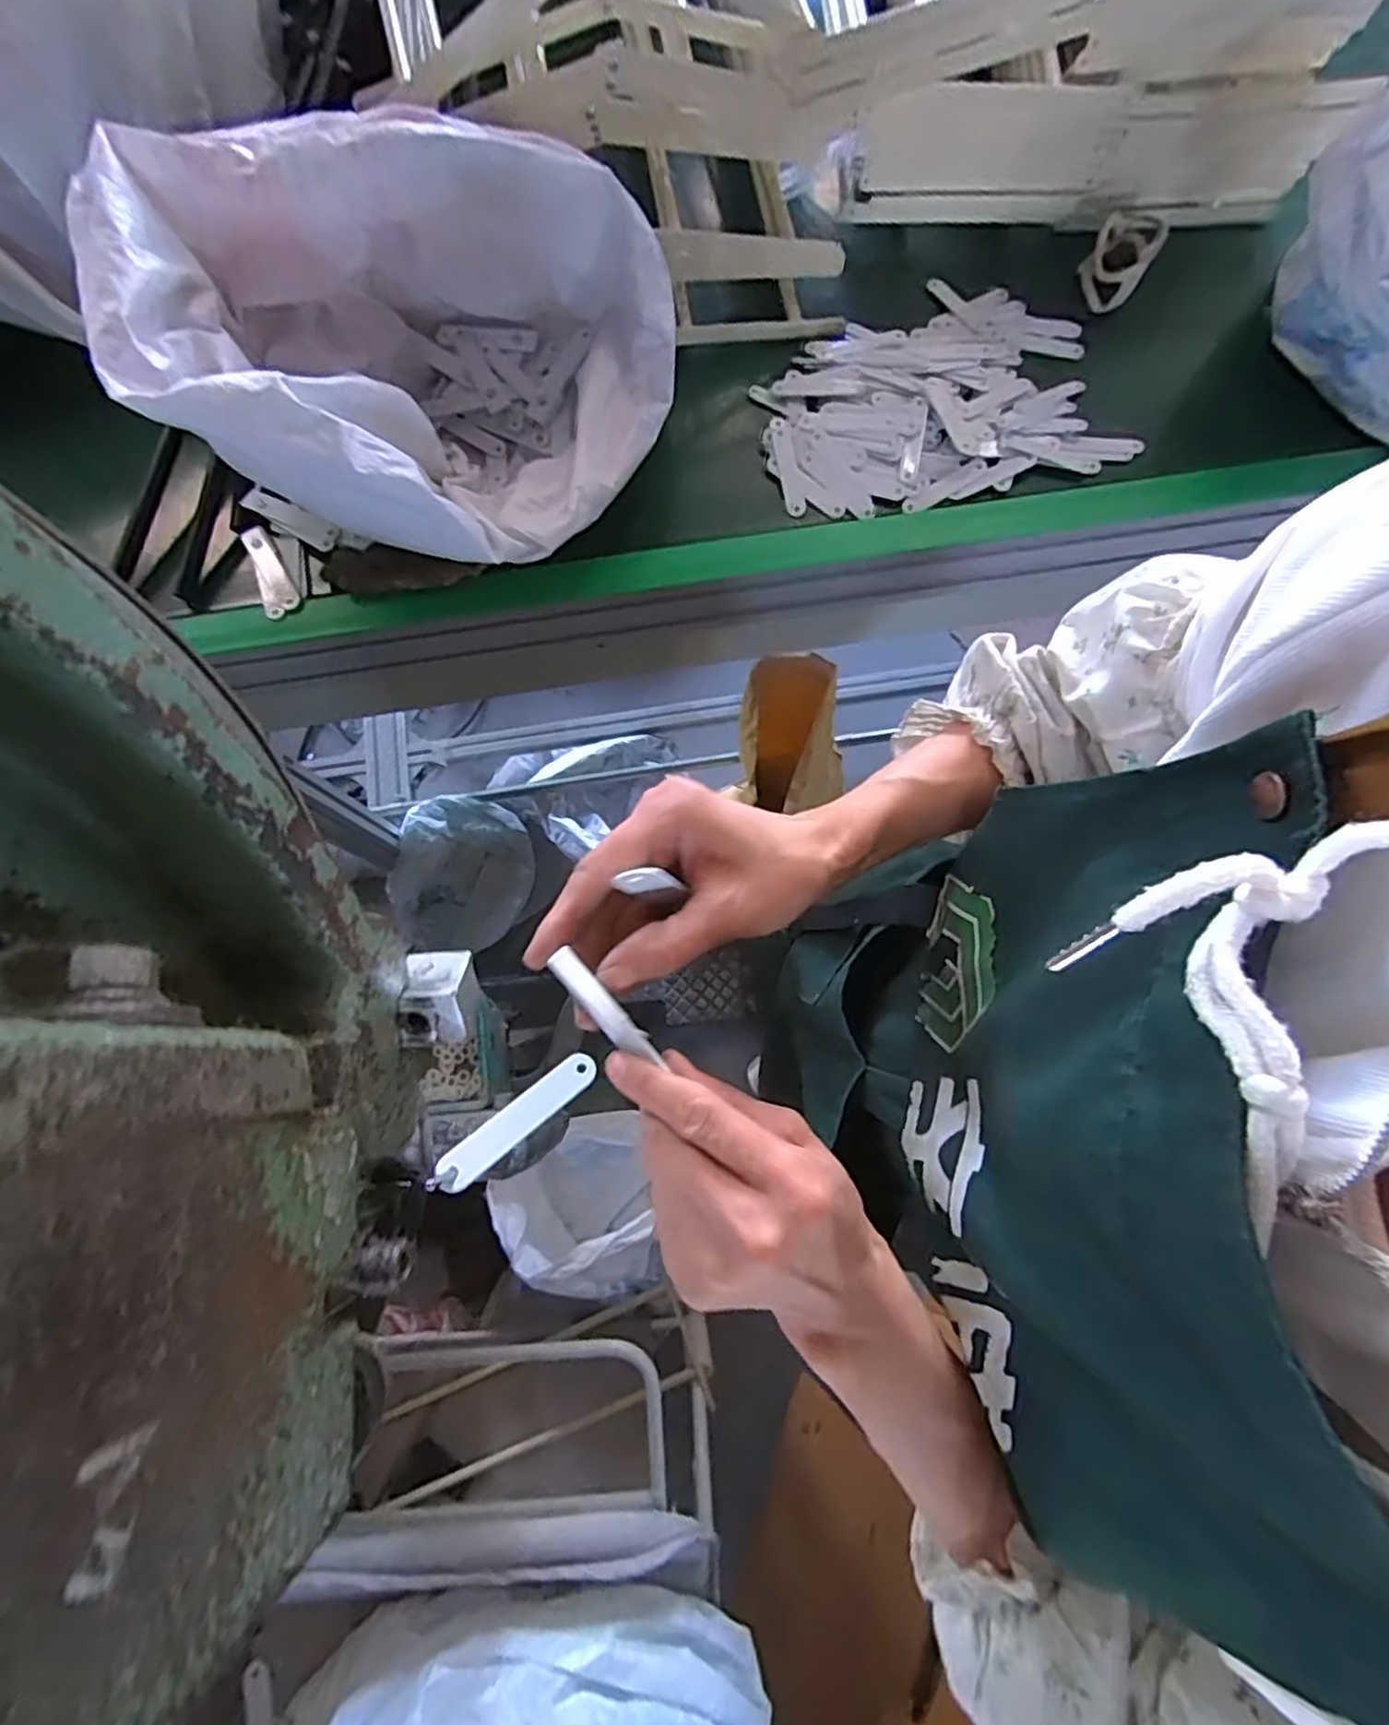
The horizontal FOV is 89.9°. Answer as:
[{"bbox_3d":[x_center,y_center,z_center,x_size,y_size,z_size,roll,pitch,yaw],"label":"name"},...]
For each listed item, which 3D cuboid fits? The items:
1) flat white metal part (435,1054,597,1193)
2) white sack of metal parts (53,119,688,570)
[{"bbox_3d":[-0.086,0.126,0.343,0.085,0.010,0.018,-35,78,-26],"label":"flat white metal part"},{"bbox_3d":[-0.201,-0.388,0.551,0.357,0.222,0.305,-1,76,1],"label":"white sack of metal parts"}]

